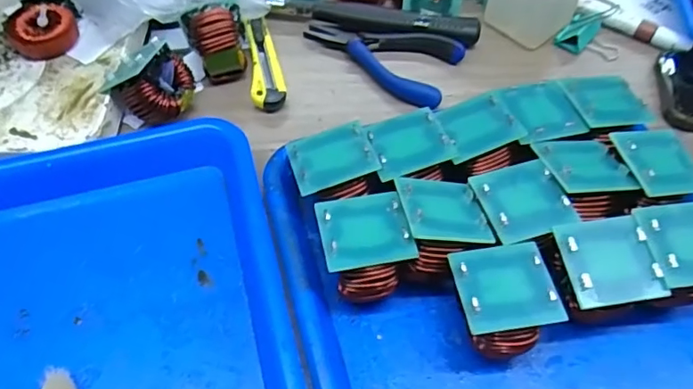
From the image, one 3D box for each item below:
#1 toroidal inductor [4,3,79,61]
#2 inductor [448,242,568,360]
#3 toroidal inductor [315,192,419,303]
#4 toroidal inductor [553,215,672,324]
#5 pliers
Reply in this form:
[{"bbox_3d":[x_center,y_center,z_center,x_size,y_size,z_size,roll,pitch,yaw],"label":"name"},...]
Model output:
[{"bbox_3d":[-0.218,-0.117,0.390,0.044,0.022,0.037,-29,60,-19],"label":"toroidal inductor"},{"bbox_3d":[0.079,0.058,0.282,0.049,0.047,0.049,-5,54,-3],"label":"inductor"},{"bbox_3d":[0.010,0.032,0.299,0.046,0.046,0.049,-12,55,-8],"label":"toroidal inductor"},{"bbox_3d":[0.133,0.045,0.292,0.049,0.046,0.047,-10,56,-7],"label":"toroidal inductor"},{"bbox_3d":[0.023,-0.110,0.421,0.123,0.021,0.060,21,58,14],"label":"pliers"}]

